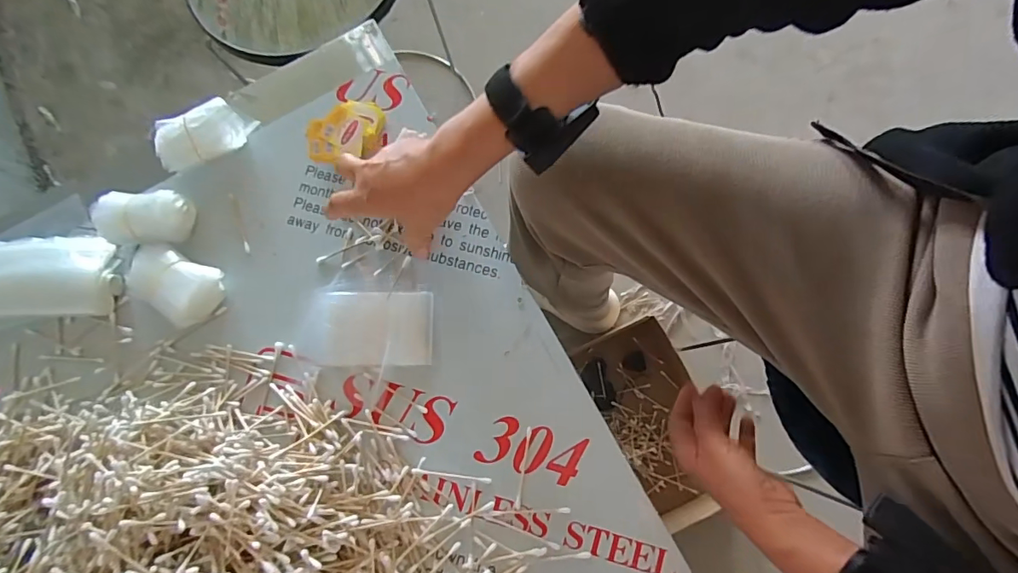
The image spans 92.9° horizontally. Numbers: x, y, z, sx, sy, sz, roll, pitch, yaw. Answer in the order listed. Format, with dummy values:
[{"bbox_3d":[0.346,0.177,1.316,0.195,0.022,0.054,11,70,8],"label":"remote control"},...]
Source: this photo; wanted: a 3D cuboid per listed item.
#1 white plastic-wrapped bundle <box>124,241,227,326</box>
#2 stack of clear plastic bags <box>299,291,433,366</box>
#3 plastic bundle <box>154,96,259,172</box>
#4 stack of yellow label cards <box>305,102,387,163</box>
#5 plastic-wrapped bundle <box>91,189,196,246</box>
[{"bbox_3d":[-0.328,0.000,0.475,0.083,0.037,0.062,23,81,8],"label":"white plastic-wrapped bundle"},{"bbox_3d":[-0.138,0.040,0.467,0.127,0.015,0.070,-1,80,5],"label":"stack of clear plastic bags"},{"bbox_3d":[-0.316,-0.157,0.499,0.097,0.025,0.047,-26,79,0],"label":"plastic bundle"},{"bbox_3d":[-0.171,-0.162,0.503,0.083,0.022,0.055,-28,77,-5],"label":"stack of yellow label cards"},{"bbox_3d":[-0.366,-0.068,0.487,0.081,0.042,0.052,-6,78,2],"label":"plastic-wrapped bundle"}]

